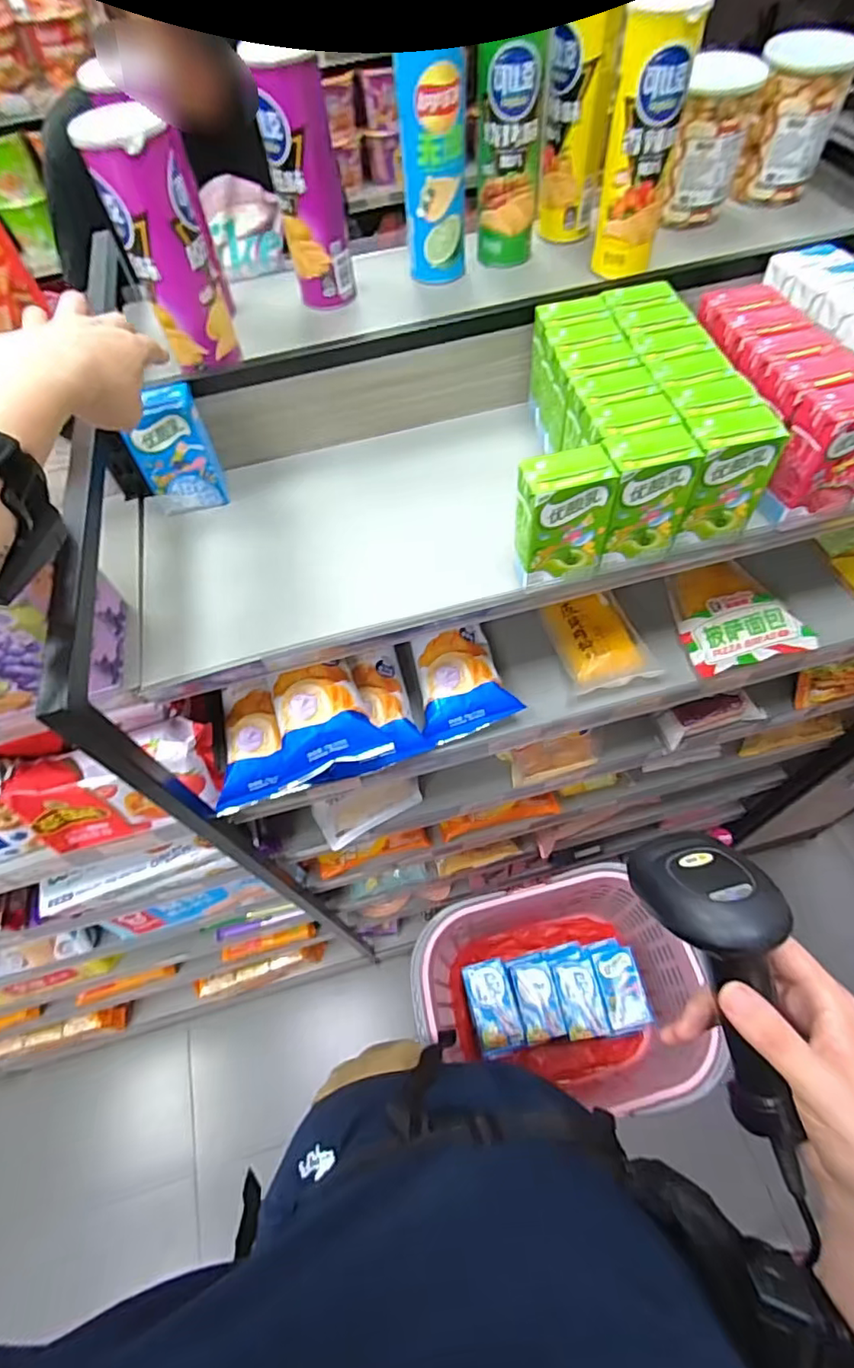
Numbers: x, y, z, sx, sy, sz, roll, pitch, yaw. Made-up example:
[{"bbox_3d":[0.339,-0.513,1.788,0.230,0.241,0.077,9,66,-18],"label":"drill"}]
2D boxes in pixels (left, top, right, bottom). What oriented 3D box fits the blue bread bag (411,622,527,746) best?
[{"bbox_3d":[0.034,-0.009,0.612,0.095,0.041,0.119,-16,59,-5],"label":"blue bread bag"}]

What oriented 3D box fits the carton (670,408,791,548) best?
[{"bbox_3d":[0.236,-0.165,0.472,0.063,0.098,0.040,-10,58,-1],"label":"carton"}]

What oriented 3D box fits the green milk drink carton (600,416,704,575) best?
[{"bbox_3d":[0.175,-0.151,0.473,0.071,0.101,0.045,-12,58,-2],"label":"green milk drink carton"}]

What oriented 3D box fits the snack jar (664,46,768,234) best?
[{"bbox_3d":[0.332,-0.632,0.680,0.074,0.131,0.102,14,61,13],"label":"snack jar"}]

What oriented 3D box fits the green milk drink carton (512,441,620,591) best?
[{"bbox_3d":[0.105,-0.129,0.462,0.075,0.099,0.040,-15,58,-4],"label":"green milk drink carton"}]

